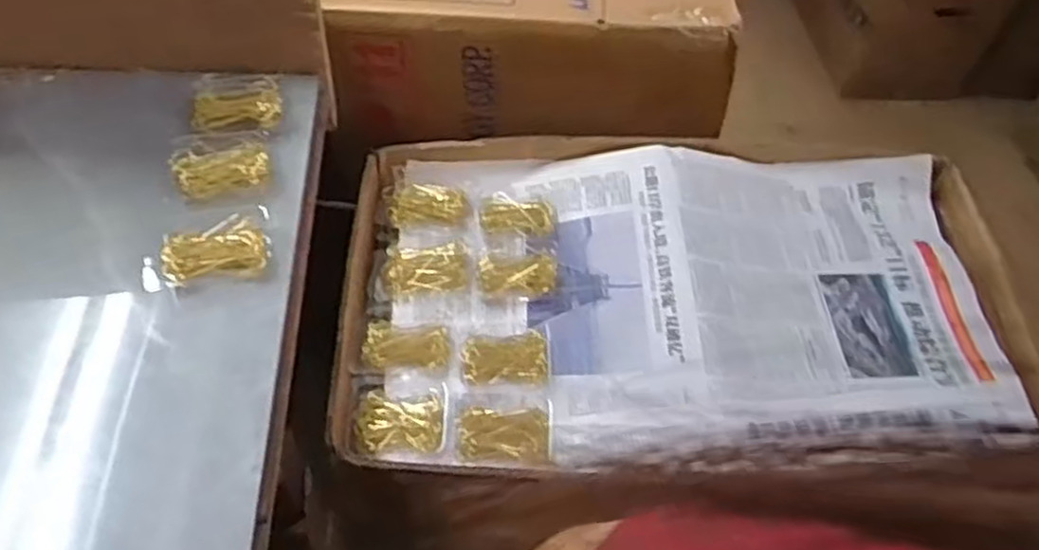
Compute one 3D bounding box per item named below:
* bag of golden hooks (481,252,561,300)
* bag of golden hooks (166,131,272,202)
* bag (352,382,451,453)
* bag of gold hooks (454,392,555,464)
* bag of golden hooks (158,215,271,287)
[{"bbox_3d":[0.000,-0.002,0.695,0.070,0.014,0.045,1,54,-4],"label":"bag of golden hooks"},{"bbox_3d":[-0.242,-0.090,0.612,0.077,0.016,0.061,-4,55,-8],"label":"bag of golden hooks"},{"bbox_3d":[-0.095,0.116,0.606,0.076,0.016,0.057,-2,55,-7],"label":"bag"},{"bbox_3d":[-0.013,0.123,0.609,0.079,0.019,0.062,6,54,-1],"label":"bag of gold hooks"},{"bbox_3d":[-0.226,-0.019,0.559,0.075,0.023,0.044,-10,56,-12],"label":"bag of golden hooks"}]

